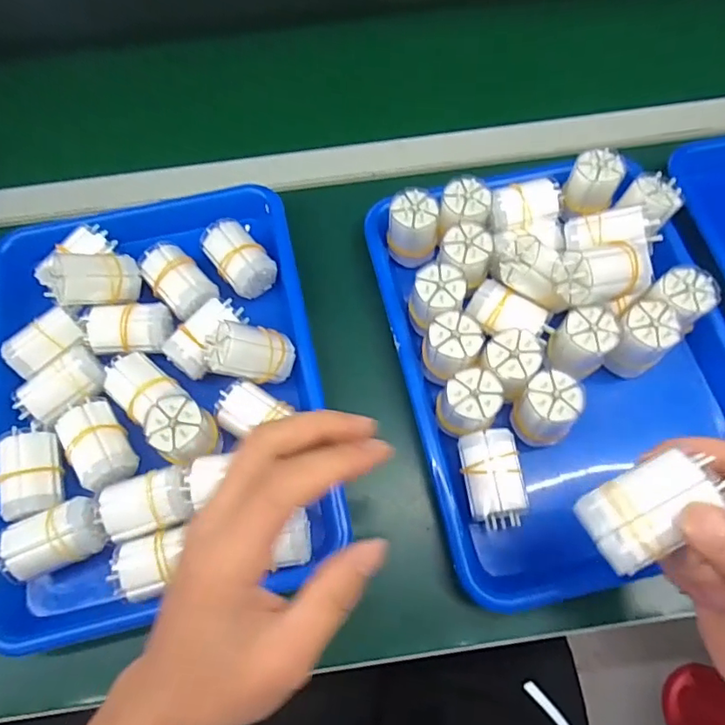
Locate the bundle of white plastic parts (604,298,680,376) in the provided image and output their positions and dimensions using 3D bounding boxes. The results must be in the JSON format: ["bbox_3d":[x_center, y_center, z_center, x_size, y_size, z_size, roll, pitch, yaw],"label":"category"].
[{"bbox_3d":[0.202,-0.015,0.396,0.035,0.051,0.043,41,74,17],"label":"bundle of white plastic parts"}]

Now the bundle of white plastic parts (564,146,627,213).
[{"bbox_3d":[0.189,-0.147,0.439,0.037,0.035,0.038,18,69,9],"label":"bundle of white plastic parts"}]

